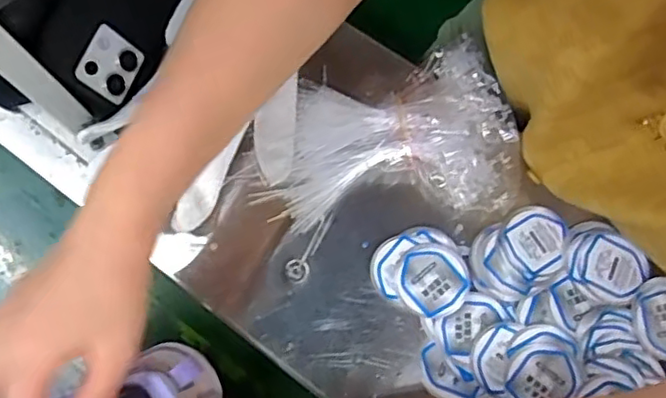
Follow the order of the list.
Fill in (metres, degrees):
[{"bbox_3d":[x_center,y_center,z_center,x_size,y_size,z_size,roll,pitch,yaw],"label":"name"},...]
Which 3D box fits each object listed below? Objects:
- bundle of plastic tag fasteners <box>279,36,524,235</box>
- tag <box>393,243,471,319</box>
[{"bbox_3d":[0.045,-0.037,0.451,0.170,0.032,0.120,-18,71,-4],"label":"bundle of plastic tag fasteners"},{"bbox_3d":[0.066,0.055,0.424,0.047,0.010,0.048,-1,71,2],"label":"tag"}]

